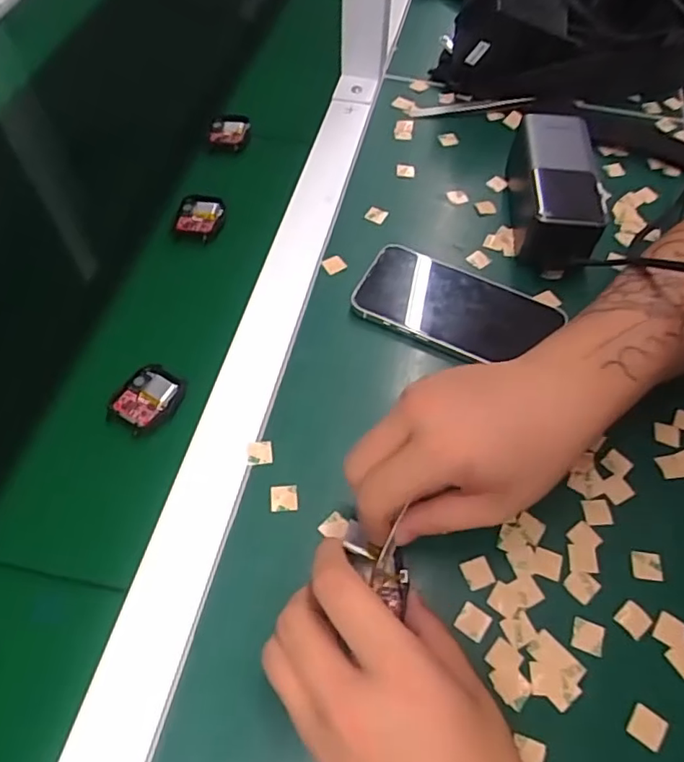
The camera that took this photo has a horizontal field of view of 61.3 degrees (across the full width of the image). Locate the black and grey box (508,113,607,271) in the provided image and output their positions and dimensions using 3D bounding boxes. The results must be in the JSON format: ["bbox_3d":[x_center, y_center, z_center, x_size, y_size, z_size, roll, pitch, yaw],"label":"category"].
[{"bbox_3d":[0.167,-0.151,0.459,0.055,0.058,0.140,7,58,3],"label":"black and grey box"}]

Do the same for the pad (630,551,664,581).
[{"bbox_3d":[0.174,0.105,0.329,0.017,0.004,0.016,4,58,2],"label":"pad"}]

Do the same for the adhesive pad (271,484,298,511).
[{"bbox_3d":[-0.034,0.069,0.343,0.016,0.004,0.015,-4,58,-3],"label":"adhesive pad"}]

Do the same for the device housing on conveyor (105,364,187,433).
[{"bbox_3d":[-0.126,0.011,0.375,0.040,0.007,0.045,26,61,15],"label":"device housing on conveyor"}]

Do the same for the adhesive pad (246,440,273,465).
[{"bbox_3d":[-0.051,0.044,0.357,0.016,0.004,0.014,-5,58,-4],"label":"adhesive pad"}]

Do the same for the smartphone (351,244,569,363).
[{"bbox_3d":[0.083,-0.053,0.421,0.138,0.011,0.075,20,60,11],"label":"smartphone"}]

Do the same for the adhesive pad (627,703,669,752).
[{"bbox_3d":[0.151,0.171,0.285,0.016,0.004,0.017,35,64,19],"label":"adhesive pad"}]

